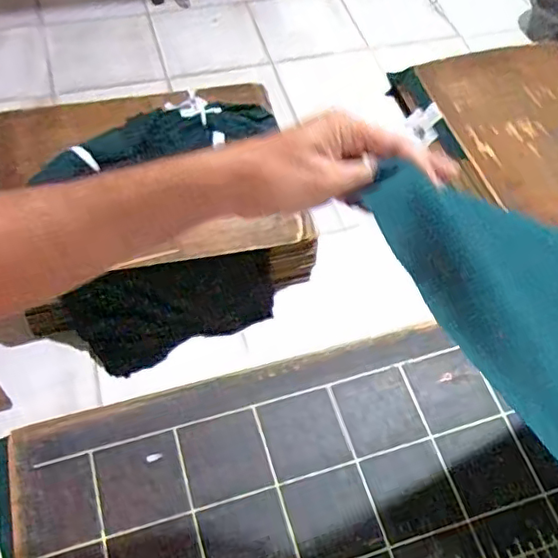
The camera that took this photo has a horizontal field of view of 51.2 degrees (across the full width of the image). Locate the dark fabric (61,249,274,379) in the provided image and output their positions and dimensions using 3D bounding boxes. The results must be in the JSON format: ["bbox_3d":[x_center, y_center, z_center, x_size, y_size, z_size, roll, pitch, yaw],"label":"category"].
[{"bbox_3d":[-0.278,0.075,1.575,0.541,0.279,0.062,-20,27,-7],"label":"dark fabric"}]

